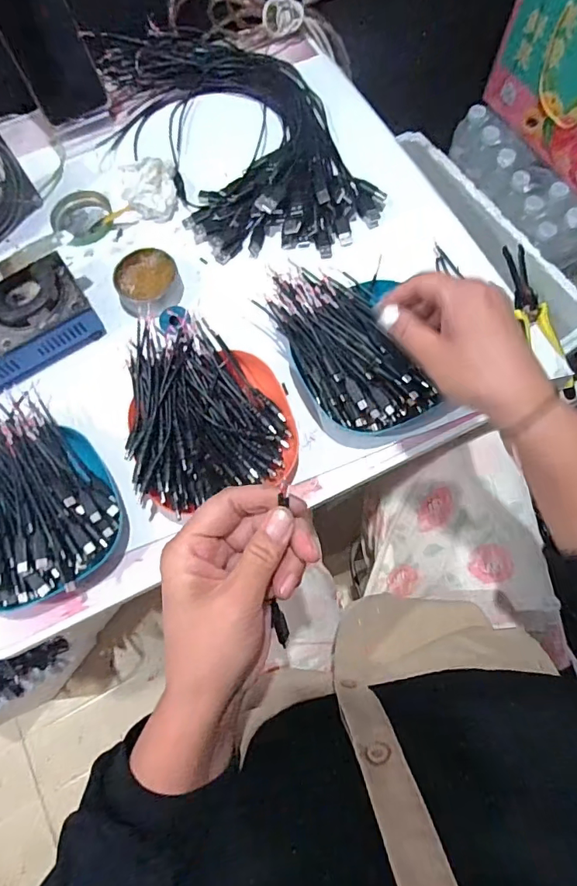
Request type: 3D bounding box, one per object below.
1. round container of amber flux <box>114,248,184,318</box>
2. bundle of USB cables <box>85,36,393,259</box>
[{"bbox_3d":[-0.143,-0.161,0.494,0.066,0.024,0.065,-1,73,2],"label":"round container of amber flux"},{"bbox_3d":[-0.060,-0.347,0.541,0.202,0.033,0.361,-31,74,-7],"label":"bundle of USB cables"}]

